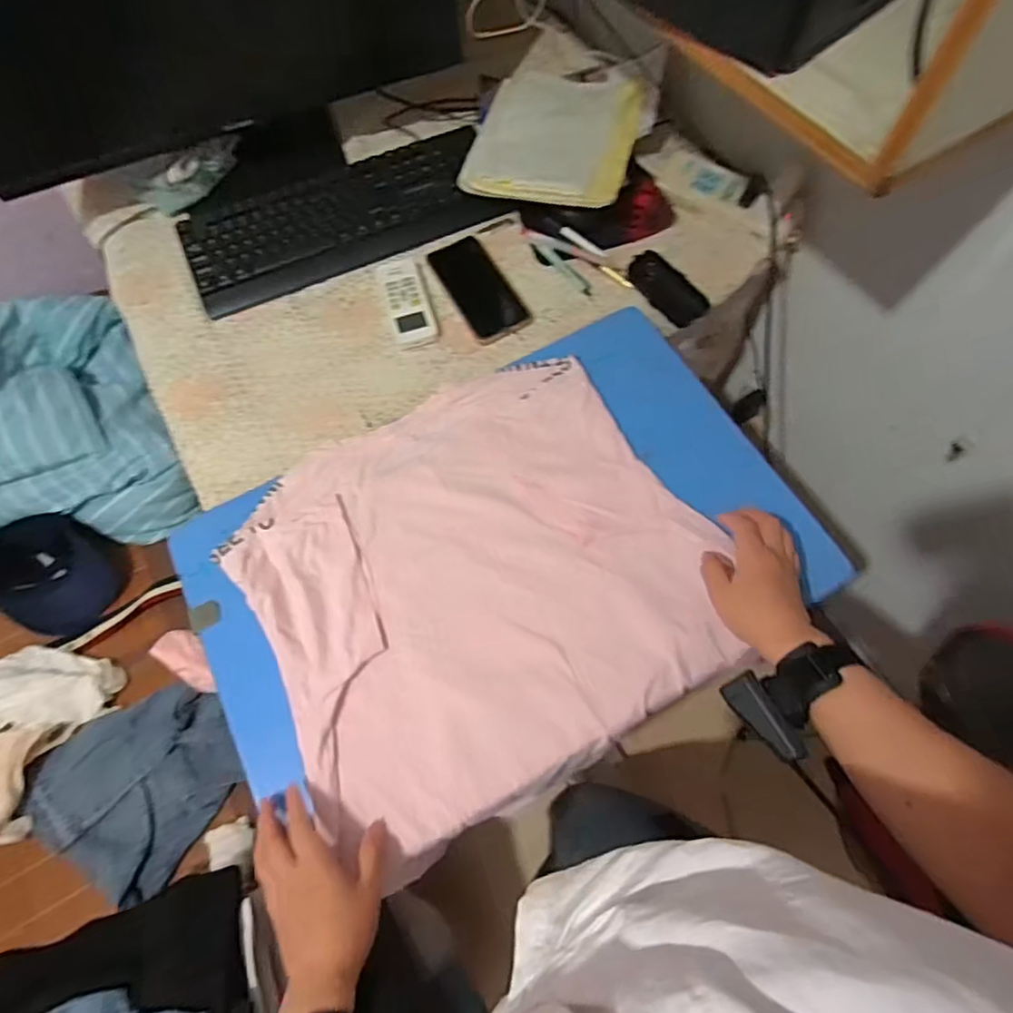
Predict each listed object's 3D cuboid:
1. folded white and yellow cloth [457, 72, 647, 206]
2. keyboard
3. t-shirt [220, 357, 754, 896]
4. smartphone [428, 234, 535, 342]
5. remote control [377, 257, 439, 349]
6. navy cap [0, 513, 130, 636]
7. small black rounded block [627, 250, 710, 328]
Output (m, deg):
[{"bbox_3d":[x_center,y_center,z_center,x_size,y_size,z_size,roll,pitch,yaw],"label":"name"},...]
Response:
[{"bbox_3d":[0.066,-0.498,0.783,0.209,0.033,0.249,8,68,6],"label":"folded white and yellow cloth"},{"bbox_3d":[-0.222,-0.399,0.802,0.424,0.034,0.167,-24,68,-7],"label":"keyboard"},{"bbox_3d":[-0.029,0.064,0.588,0.421,0.022,0.393,-30,69,-9],"label":"t-shirt"},{"bbox_3d":[-0.037,-0.279,0.746,0.075,0.007,0.159,-29,69,-9],"label":"smartphone"},{"bbox_3d":[-0.127,-0.265,0.749,0.052,0.022,0.137,-17,68,-4],"label":"remote control"},{"bbox_3d":[-0.746,0.105,0.967,0.203,0.069,0.172,27,71,13],"label":"navy cap"},{"bbox_3d":[0.201,-0.273,0.737,0.045,0.028,0.109,-31,69,-10],"label":"small black rounded block"}]

